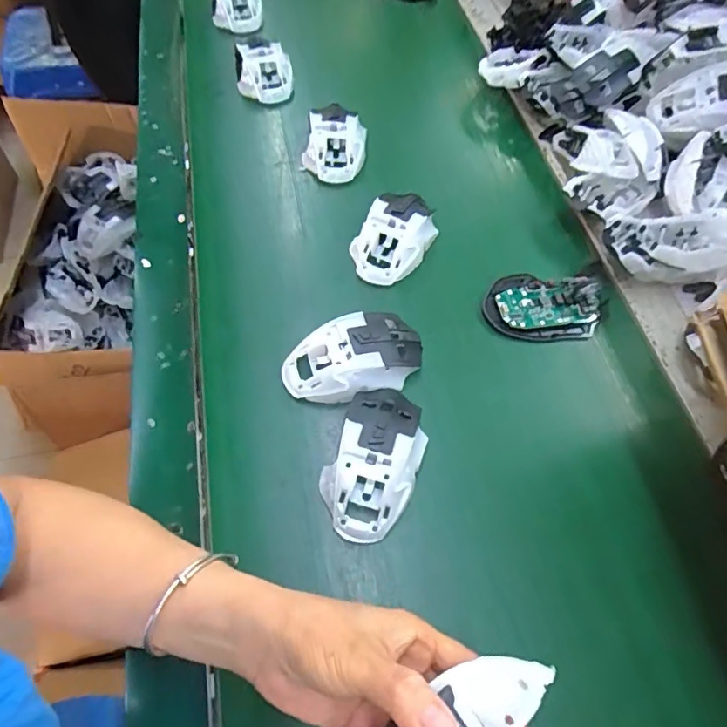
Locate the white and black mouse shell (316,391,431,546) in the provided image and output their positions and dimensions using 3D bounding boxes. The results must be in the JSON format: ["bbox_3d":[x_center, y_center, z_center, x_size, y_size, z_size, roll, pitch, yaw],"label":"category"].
[{"bbox_3d":[0.009,0.071,0.390,0.066,0.037,0.115,19,62,7],"label":"white and black mouse shell"}]

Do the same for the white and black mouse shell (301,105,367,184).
[{"bbox_3d":[-0.031,-0.245,0.578,0.069,0.044,0.085,5,61,-1],"label":"white and black mouse shell"}]

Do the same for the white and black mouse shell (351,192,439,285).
[{"bbox_3d":[0.032,-0.124,0.510,0.065,0.039,0.100,34,64,15],"label":"white and black mouse shell"}]

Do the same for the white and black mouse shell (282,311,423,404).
[{"bbox_3d":[-0.009,-0.004,0.438,0.119,0.040,0.067,-11,62,-9],"label":"white and black mouse shell"}]

